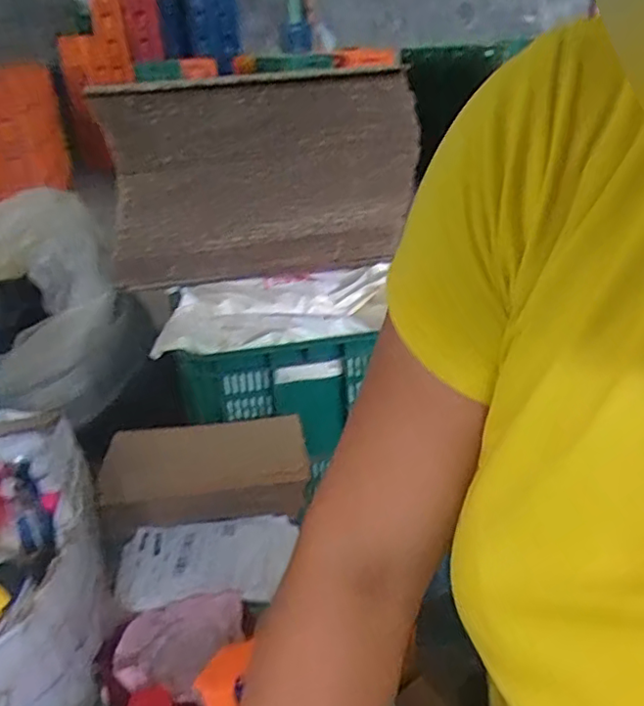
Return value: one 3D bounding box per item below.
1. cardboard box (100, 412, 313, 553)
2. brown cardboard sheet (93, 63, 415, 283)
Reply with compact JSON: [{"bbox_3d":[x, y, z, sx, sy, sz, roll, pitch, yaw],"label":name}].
[{"bbox_3d":[-0.152,0.157,0.798,0.262,0.079,0.163,-4,27,-2],"label":"cardboard box"},{"bbox_3d":[-0.085,-0.279,0.972,0.511,0.318,0.052,-12,35,-14],"label":"brown cardboard sheet"}]

